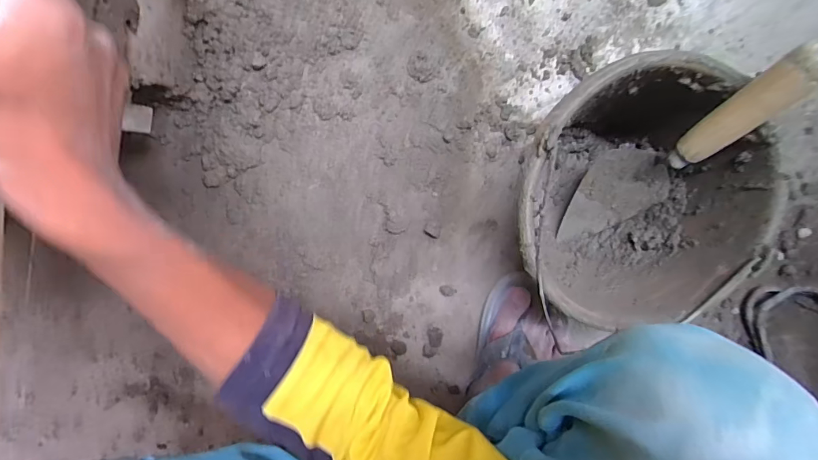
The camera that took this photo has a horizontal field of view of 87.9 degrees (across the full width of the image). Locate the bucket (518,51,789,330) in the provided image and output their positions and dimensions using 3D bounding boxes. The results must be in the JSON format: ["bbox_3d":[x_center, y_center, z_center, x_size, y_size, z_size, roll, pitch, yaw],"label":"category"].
[{"bbox_3d":[0.212,-0.041,0.463,0.229,0.192,0.227,0,99,1],"label":"bucket"}]

